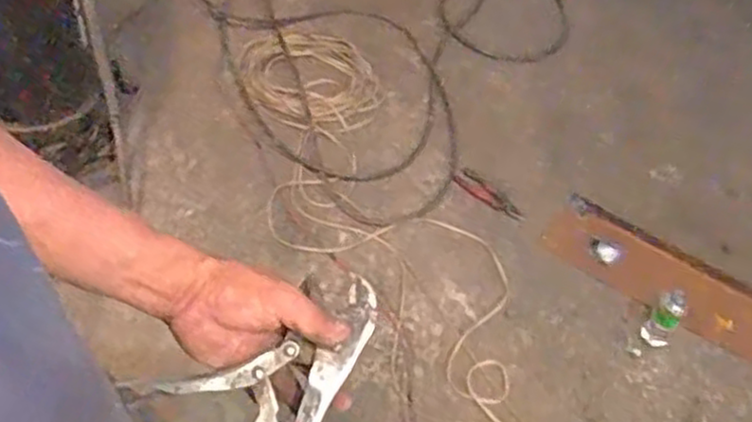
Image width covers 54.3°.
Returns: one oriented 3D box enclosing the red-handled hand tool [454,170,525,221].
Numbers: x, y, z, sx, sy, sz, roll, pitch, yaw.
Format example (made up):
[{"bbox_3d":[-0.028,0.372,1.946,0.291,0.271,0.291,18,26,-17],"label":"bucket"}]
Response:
[{"bbox_3d":[0.282,-0.039,1.799,0.198,0.018,0.061,32,56,18],"label":"red-handled hand tool"}]

